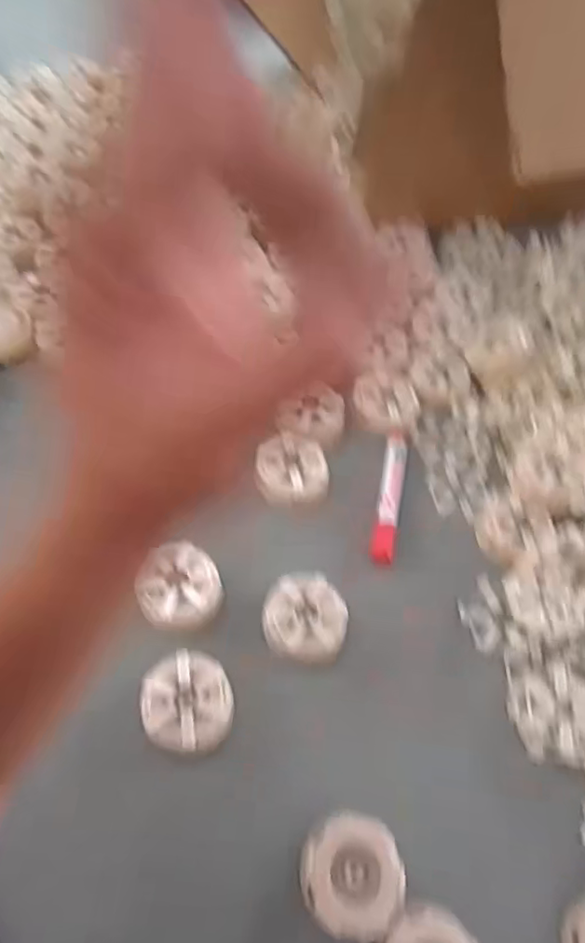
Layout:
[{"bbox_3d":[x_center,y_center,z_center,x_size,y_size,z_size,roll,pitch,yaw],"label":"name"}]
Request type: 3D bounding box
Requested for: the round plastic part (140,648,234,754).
[{"bbox_3d":[-0.075,0.168,0.424,0.061,0.035,0.067,2,58,-3],"label":"round plastic part"}]

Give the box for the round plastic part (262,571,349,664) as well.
[{"bbox_3d":[0.010,0.115,0.459,0.063,0.027,0.065,2,58,-3],"label":"round plastic part"}]

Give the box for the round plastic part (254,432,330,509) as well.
[{"bbox_3d":[0.000,-0.004,0.523,0.064,0.014,0.076,2,58,-3],"label":"round plastic part"}]

